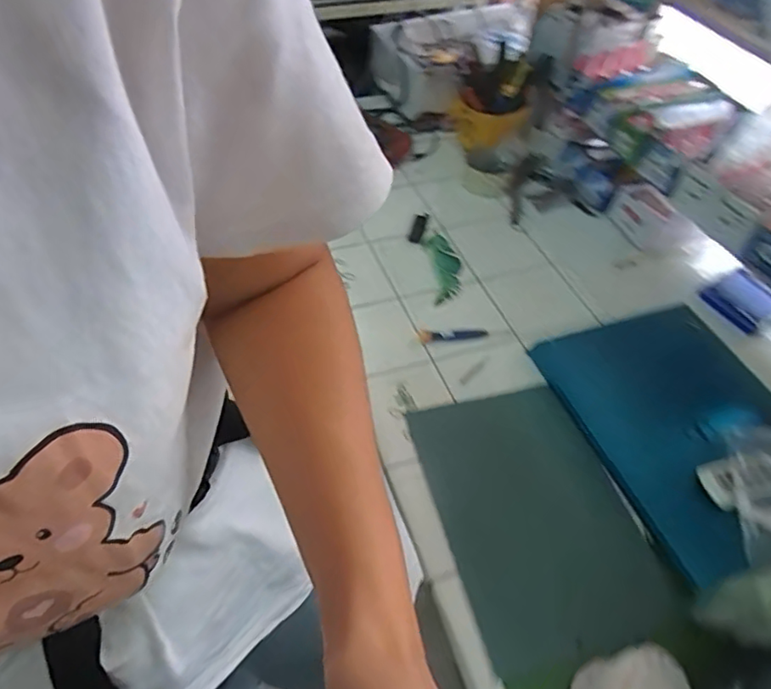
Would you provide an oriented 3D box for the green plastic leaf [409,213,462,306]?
[{"bbox_3d":[0.075,-0.128,0.831,0.057,0.010,0.183,-9,51,-12],"label":"green plastic leaf"}]

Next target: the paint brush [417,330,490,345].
[{"bbox_3d":[0.086,-0.010,0.721,0.089,0.006,0.020,0,49,-4],"label":"paint brush"}]

